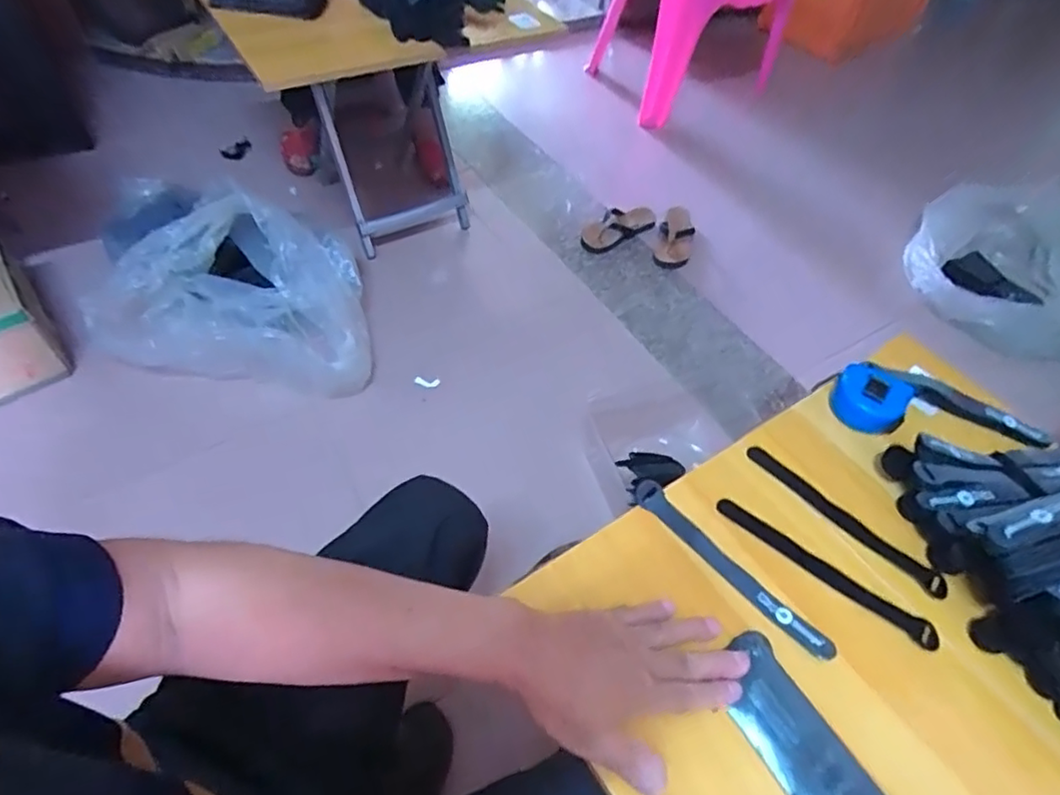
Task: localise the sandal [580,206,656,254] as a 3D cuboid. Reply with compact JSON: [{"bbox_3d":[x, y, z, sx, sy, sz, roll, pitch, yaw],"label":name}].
[{"bbox_3d":[0.235,-0.456,1.589,0.238,0.053,0.094,-28,60,-25],"label":"sandal"}]

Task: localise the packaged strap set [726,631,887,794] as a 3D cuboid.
[{"bbox_3d":[0.207,0.268,0.423,0.061,0.008,0.196,-24,60,-22],"label":"packaged strap set"}]

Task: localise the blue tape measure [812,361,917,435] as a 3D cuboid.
[{"bbox_3d":[0.356,-0.005,0.629,0.080,0.037,0.081,-36,63,-29],"label":"blue tape measure"}]

